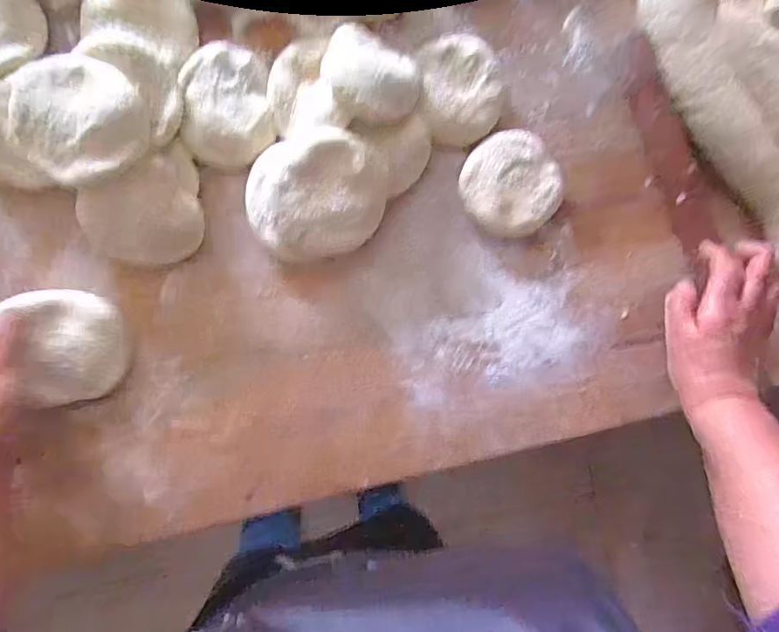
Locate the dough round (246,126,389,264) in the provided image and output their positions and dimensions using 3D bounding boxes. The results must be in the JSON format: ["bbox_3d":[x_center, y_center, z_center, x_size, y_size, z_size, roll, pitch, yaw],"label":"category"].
[{"bbox_3d":[-0.063,-0.106,0.461,0.124,0.048,0.106,-19,89,-7],"label":"dough round"}]

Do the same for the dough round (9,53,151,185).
[{"bbox_3d":[-0.243,-0.153,0.416,0.095,0.043,0.094,0,87,-7],"label":"dough round"}]

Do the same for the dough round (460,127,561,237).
[{"bbox_3d":[0.116,-0.126,0.500,0.093,0.017,0.096,0,90,-9],"label":"dough round"}]

